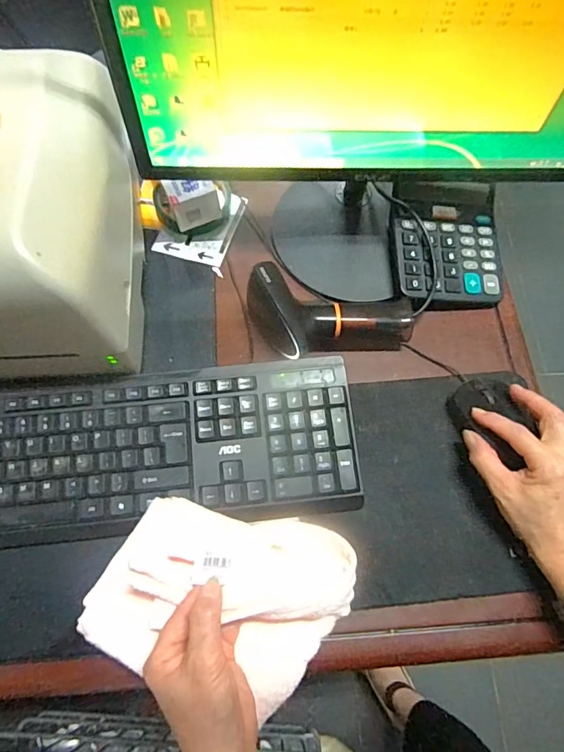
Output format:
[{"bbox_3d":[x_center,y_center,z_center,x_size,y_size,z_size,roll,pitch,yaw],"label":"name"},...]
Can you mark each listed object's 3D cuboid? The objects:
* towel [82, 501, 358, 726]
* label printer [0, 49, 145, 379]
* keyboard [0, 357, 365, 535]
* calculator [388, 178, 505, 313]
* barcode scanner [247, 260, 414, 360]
[{"bbox_3d":[-0.041,0.159,0.359,0.165,0.052,0.135,24,69,8],"label":"towel"},{"bbox_3d":[-0.233,-0.127,0.400,0.205,0.158,0.253,-1,67,-3],"label":"label printer"},{"bbox_3d":[-0.147,0.063,0.422,0.423,0.020,0.131,-5,68,-4],"label":"keyboard"},{"bbox_3d":[0.176,-0.143,0.512,0.117,0.042,0.143,-1,67,-3],"label":"calculator"},{"bbox_3d":[0.047,-0.052,0.466,0.161,0.069,0.071,7,67,1],"label":"barcode scanner"}]

